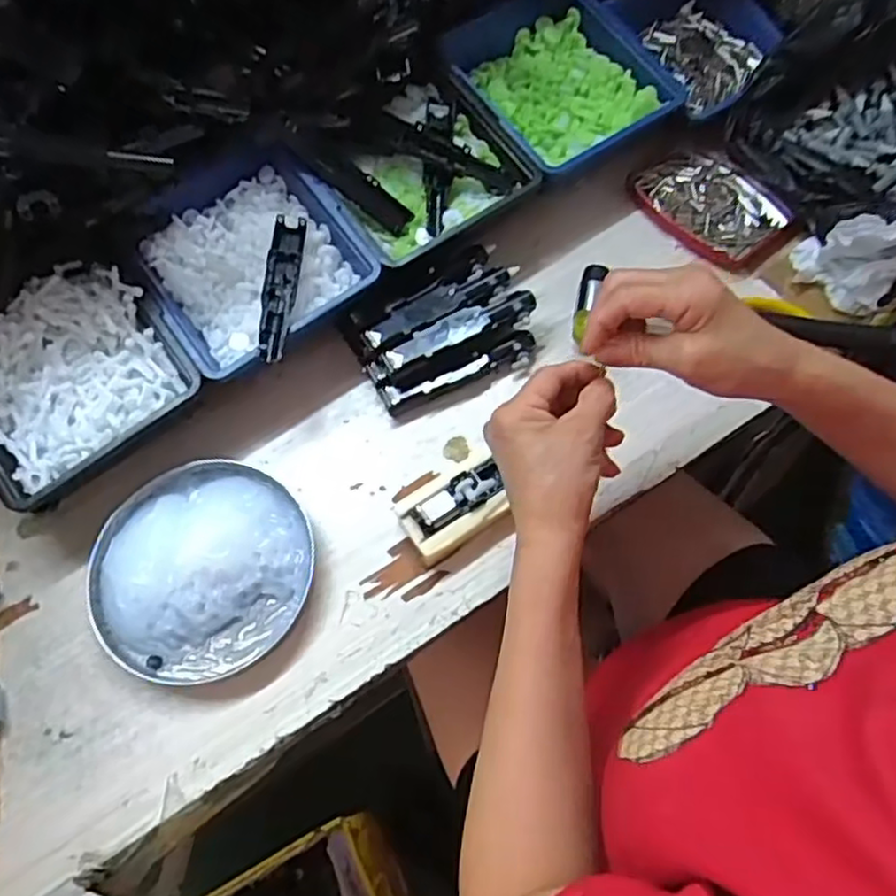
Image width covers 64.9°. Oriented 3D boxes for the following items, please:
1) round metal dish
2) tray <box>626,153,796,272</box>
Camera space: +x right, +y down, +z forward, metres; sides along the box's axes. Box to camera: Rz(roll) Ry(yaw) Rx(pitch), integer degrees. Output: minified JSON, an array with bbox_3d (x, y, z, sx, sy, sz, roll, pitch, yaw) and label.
[{"bbox_3d":[-0.164,0.078,0.466,0.142,0.024,0.141,-1,65,2],"label":"round metal dish"},{"bbox_3d":[0.210,-0.198,0.572,0.078,0.020,0.119,-37,69,-14],"label":"tray"}]

